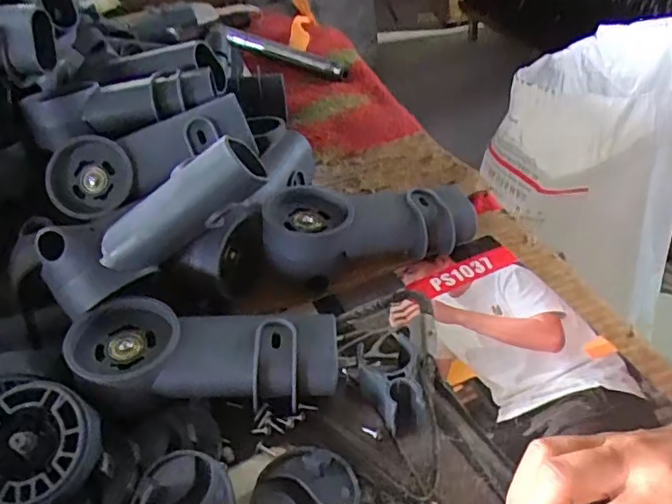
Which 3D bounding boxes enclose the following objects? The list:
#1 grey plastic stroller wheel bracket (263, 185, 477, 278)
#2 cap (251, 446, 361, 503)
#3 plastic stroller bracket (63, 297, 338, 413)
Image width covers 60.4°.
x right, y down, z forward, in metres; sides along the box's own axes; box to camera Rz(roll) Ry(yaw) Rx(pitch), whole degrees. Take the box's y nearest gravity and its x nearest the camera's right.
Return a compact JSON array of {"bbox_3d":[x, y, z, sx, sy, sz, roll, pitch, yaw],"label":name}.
[{"bbox_3d":[0.030,-0.015,0.444,0.164,0.059,0.070,-8,39,-2],"label":"grey plastic stroller wheel bracket"},{"bbox_3d":[-0.016,0.133,0.309,0.056,0.017,0.056,-4,40,3],"label":"cap"},{"bbox_3d":[-0.078,0.067,0.363,0.156,0.053,0.060,-3,40,5],"label":"plastic stroller bracket"}]

